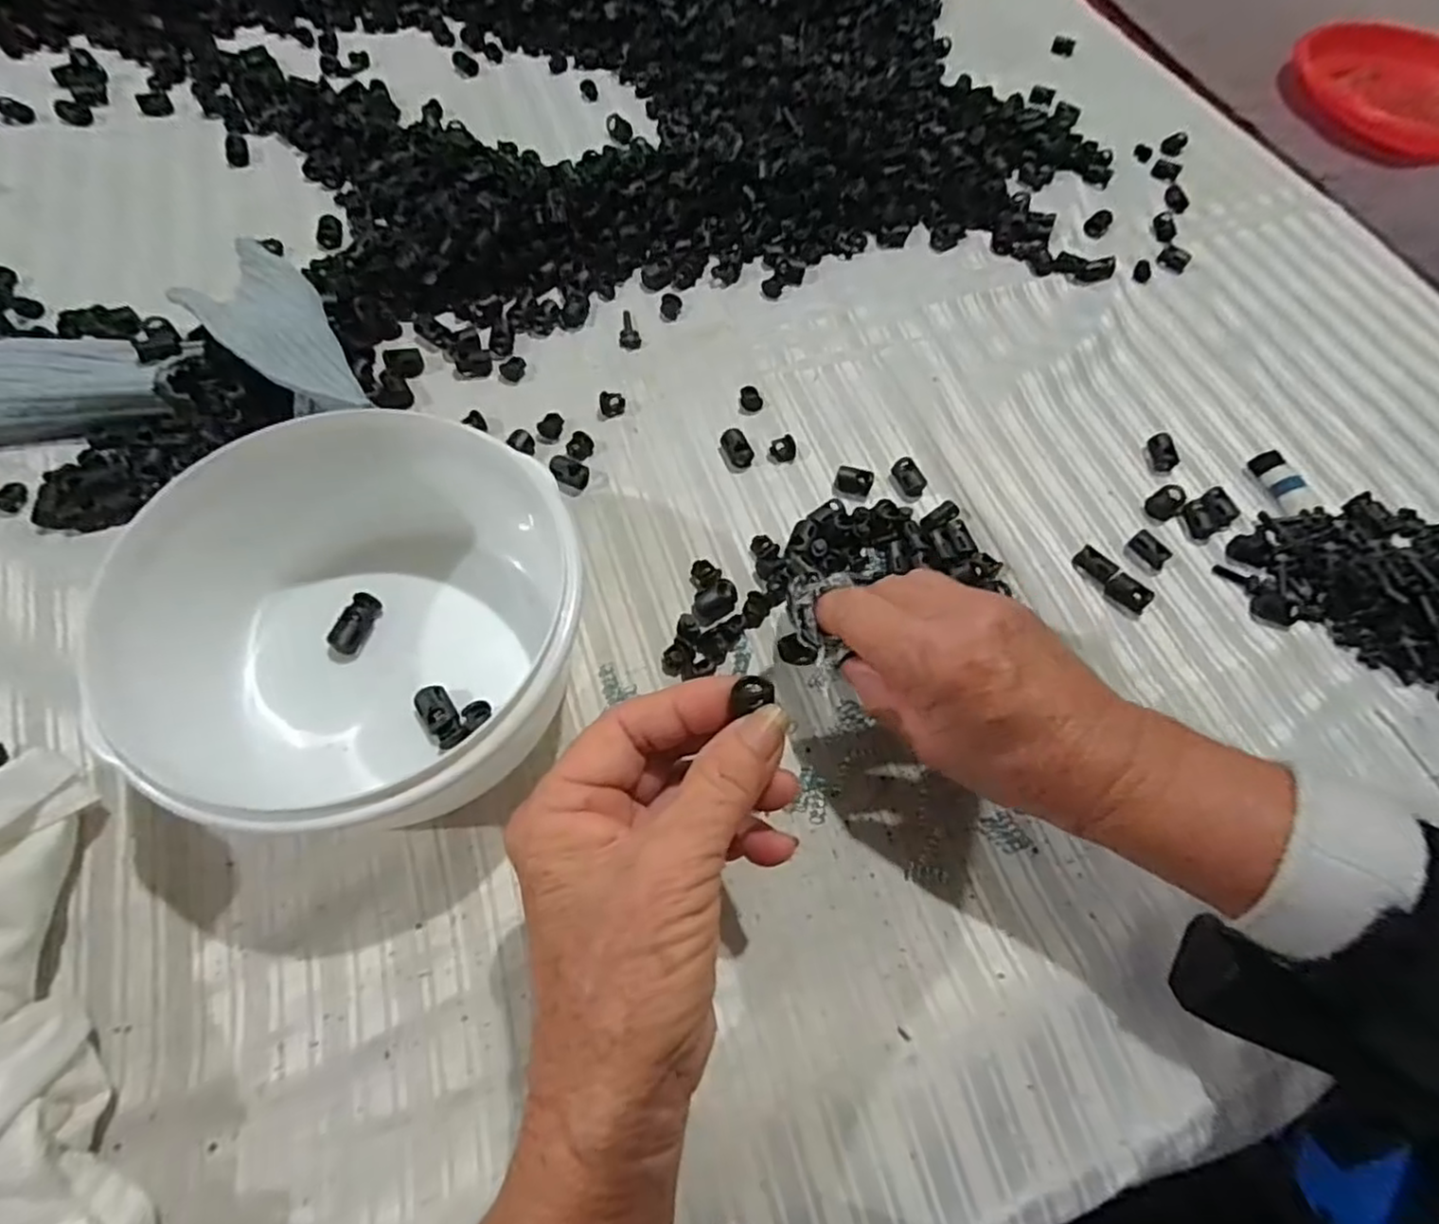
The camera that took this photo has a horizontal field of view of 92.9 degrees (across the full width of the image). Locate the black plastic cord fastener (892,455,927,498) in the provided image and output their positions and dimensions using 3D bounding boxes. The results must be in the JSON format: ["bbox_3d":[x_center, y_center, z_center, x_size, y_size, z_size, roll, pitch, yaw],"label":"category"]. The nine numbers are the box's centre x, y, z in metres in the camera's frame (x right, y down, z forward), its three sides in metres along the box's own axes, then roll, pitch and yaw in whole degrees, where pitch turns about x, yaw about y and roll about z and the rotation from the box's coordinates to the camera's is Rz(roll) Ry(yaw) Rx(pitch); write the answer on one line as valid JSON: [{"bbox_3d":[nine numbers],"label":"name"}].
[{"bbox_3d":[0.103,-0.073,0.369,0.013,0.008,0.020,-26,67,-15],"label":"black plastic cord fastener"}]

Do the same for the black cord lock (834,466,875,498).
[{"bbox_3d":[0.072,-0.070,0.365,0.020,0.009,0.014,8,63,1],"label":"black cord lock"}]

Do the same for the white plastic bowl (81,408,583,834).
[{"bbox_3d":[-0.132,0.010,0.267,0.150,0.081,0.143,1,63,-2],"label":"white plastic bowl"}]

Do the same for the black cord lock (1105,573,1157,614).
[{"bbox_3d":[0.203,-0.009,0.338,0.021,0.009,0.012,40,68,16],"label":"black cord lock"}]

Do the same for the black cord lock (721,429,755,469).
[{"bbox_3d":[0.010,-0.088,0.369,0.015,0.008,0.020,-14,65,-9],"label":"black cord lock"}]

